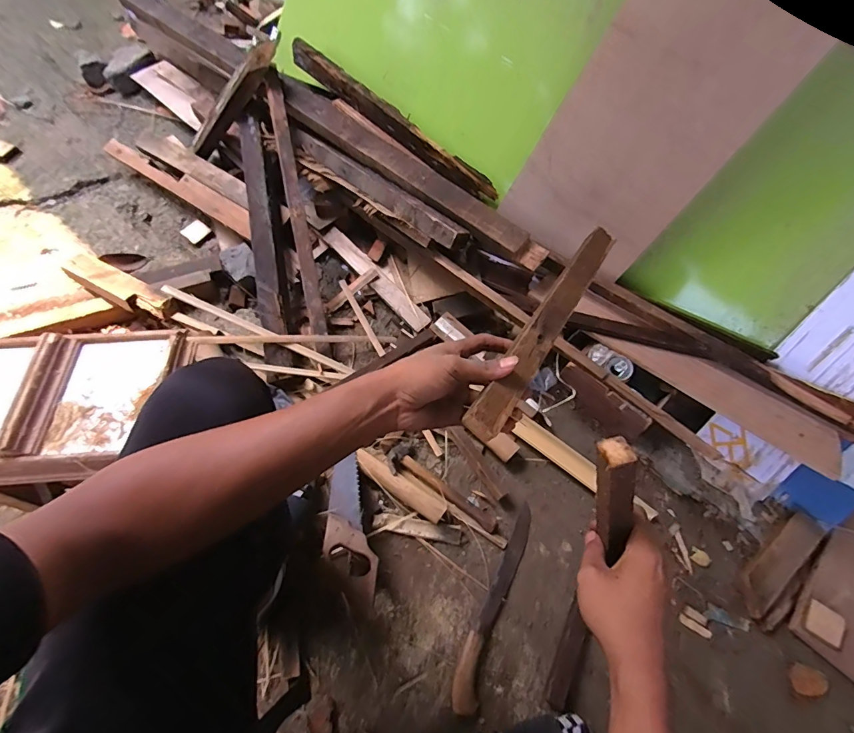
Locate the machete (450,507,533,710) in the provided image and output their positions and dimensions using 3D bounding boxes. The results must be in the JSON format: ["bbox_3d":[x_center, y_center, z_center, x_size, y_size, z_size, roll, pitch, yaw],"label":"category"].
[{"bbox_3d":[0.125,0.424,0.786,0.054,0.036,0.363,23,63,7],"label":"machete"}]

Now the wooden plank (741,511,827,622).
[{"bbox_3d":[0.682,0.370,0.816,0.233,0.029,0.062,-38,72,-16],"label":"wooden plank"}]

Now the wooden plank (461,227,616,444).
[{"bbox_3d":[0.139,-0.058,0.466,0.033,0.016,0.355,31,56,12],"label":"wooden plank"}]

